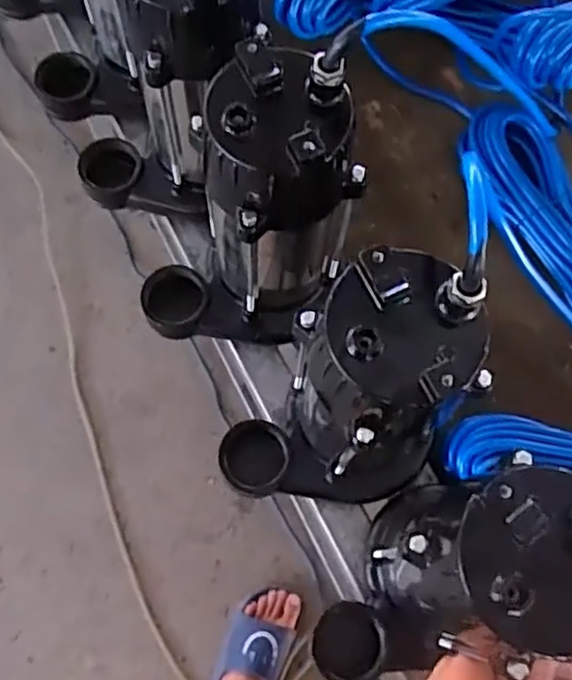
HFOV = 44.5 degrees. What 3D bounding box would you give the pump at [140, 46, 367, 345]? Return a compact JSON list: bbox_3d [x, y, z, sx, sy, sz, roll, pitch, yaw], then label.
[{"bbox_3d":[-0.036,-0.078,0.483,0.154,0.225,0.095,-27,74,-9],"label":"pump"}]

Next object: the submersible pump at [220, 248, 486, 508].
[{"bbox_3d":[0.031,0.048,0.448,0.150,0.249,0.104,-27,74,-9],"label":"submersible pump"}]

